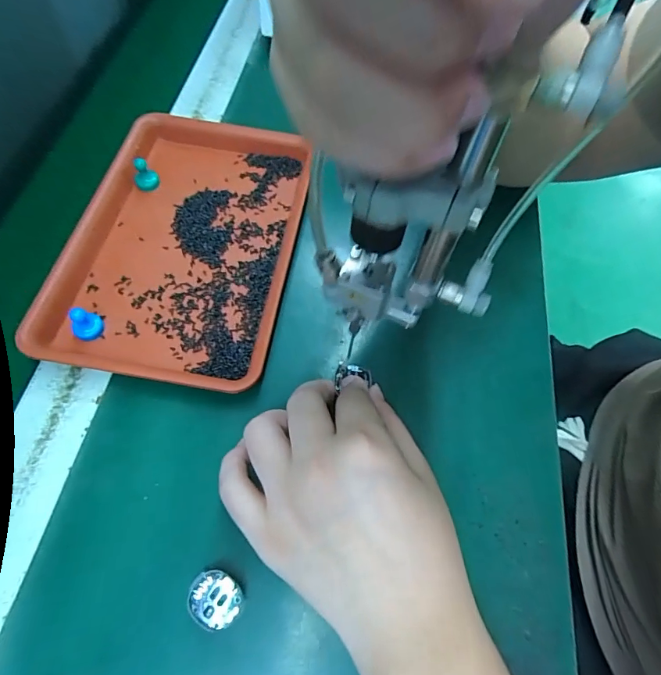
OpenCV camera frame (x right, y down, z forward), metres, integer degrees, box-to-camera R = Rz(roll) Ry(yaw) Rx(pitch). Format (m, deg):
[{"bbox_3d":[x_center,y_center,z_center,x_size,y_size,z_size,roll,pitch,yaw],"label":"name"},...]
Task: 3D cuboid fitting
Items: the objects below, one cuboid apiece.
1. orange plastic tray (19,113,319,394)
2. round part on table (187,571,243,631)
[{"bbox_3d":[-0.110,-0.077,0.332,0.159,0.023,0.234,9,63,3],"label":"orange plastic tray"},{"bbox_3d":[-0.061,0.138,0.229,0.027,0.010,0.024,32,66,14],"label":"round part on table"}]

